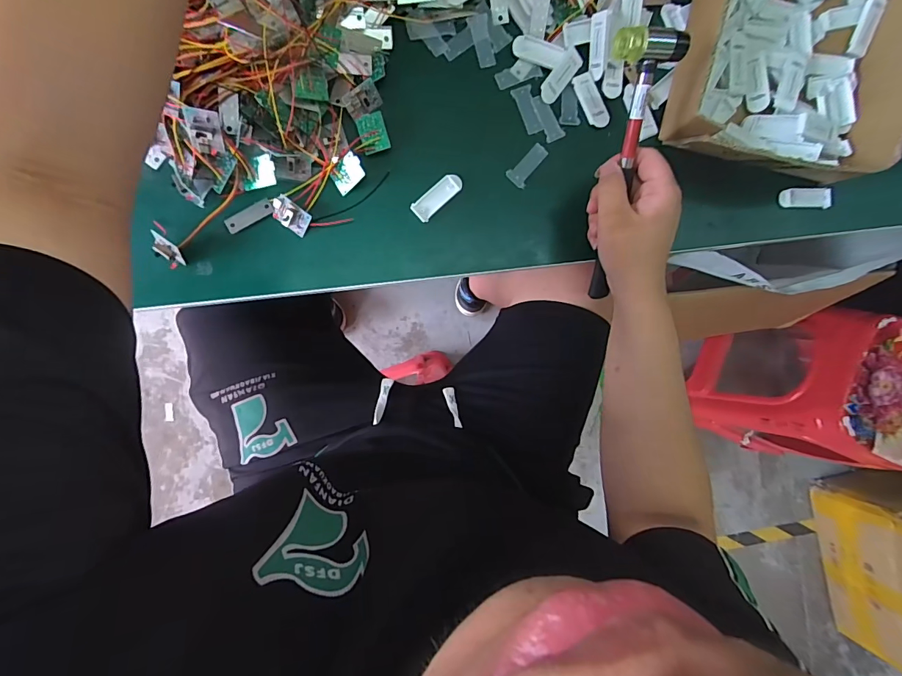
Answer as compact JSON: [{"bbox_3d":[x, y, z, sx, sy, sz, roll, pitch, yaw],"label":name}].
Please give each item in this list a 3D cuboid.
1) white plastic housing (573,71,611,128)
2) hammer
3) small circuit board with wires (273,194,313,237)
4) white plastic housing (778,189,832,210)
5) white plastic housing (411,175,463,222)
[{"bbox_3d":[0.146,-0.247,0.434,0.021,0.004,0.058,-25,94,14],"label":"white plastic housing"},{"bbox_3d":[0.156,-0.144,0.386,0.059,0.022,0.232,0,119,-6],"label":"hammer"},{"bbox_3d":[-0.153,-0.117,0.399,0.038,0.011,0.024,32,102,-18],"label":"small circuit board with wires"},{"bbox_3d":[0.388,-0.152,0.455,0.053,0.013,0.022,0,90,-6],"label":"white plastic housing"},{"bbox_3d":[-0.013,-0.142,0.418,0.057,0.004,0.022,-41,94,-5],"label":"white plastic housing"}]

